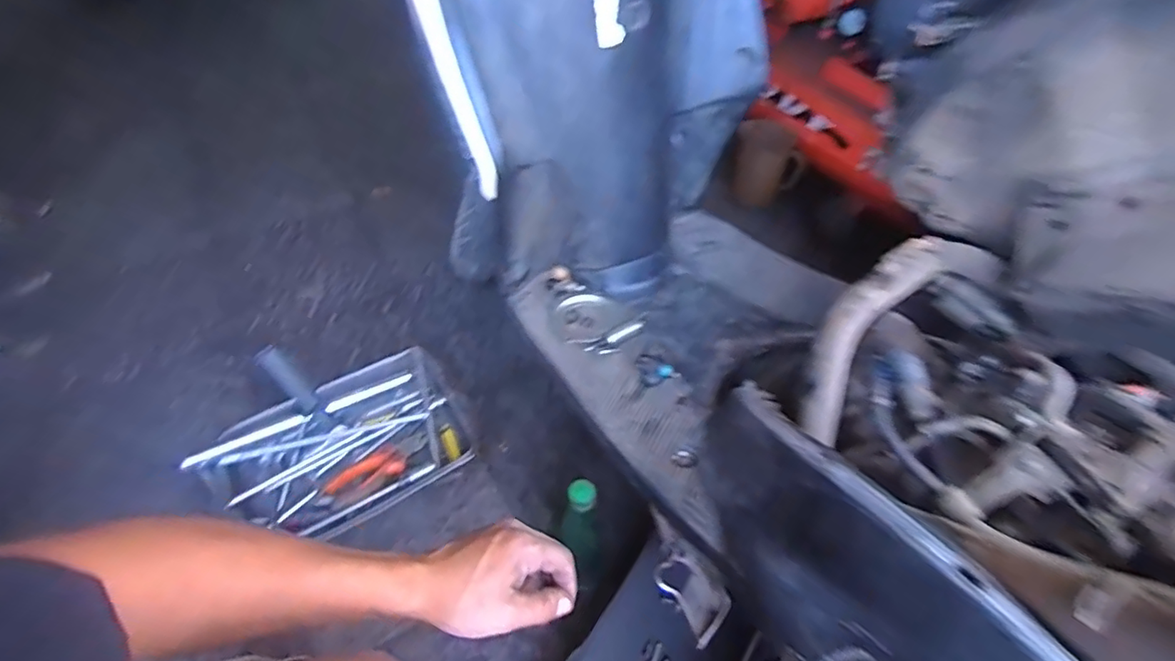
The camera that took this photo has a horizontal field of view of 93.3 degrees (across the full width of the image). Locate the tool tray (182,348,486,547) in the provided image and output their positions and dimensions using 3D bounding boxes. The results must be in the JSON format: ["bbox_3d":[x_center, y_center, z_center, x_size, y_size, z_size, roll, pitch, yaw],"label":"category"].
[{"bbox_3d":[-0.370,0.179,0.845,0.370,0.061,0.252,-28,55,-22],"label":"tool tray"}]

